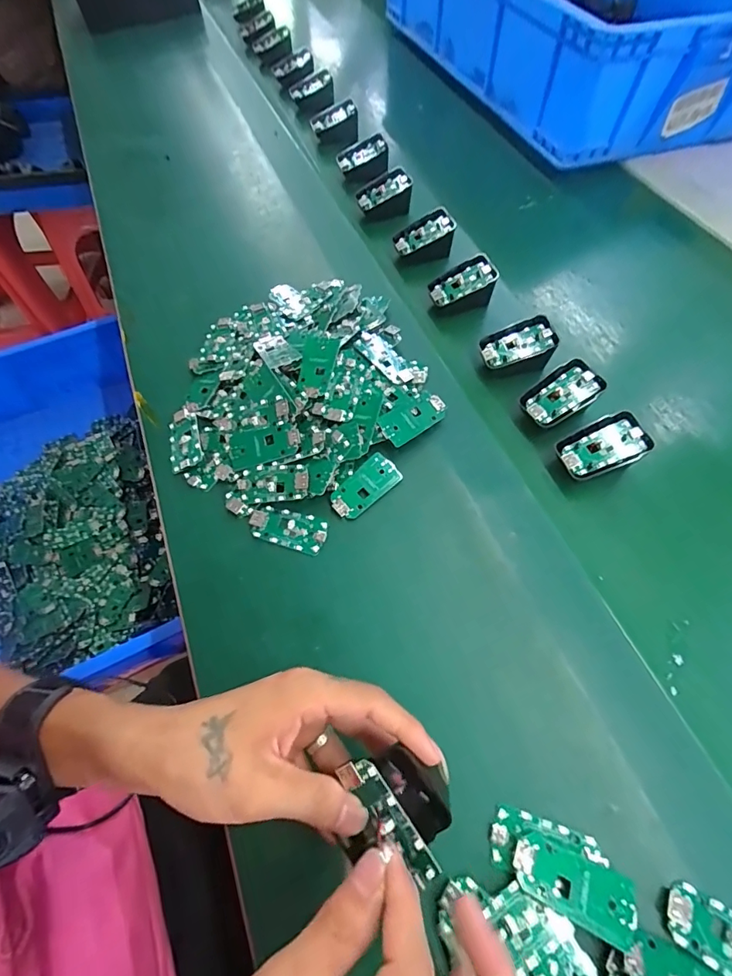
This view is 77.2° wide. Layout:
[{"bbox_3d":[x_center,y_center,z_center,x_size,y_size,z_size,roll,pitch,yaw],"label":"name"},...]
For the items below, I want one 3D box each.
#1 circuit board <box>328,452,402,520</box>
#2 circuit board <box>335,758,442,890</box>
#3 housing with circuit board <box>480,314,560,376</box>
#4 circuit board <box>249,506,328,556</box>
[{"bbox_3d":[-0.001,-0.001,0.387,0.062,0.009,0.030,-39,66,-18],"label":"circuit board"},{"bbox_3d":[0.011,0.163,0.227,0.019,0.006,0.062,-44,74,14],"label":"circuit board"},{"bbox_3d":[0.149,-0.137,0.450,0.068,0.023,0.045,-19,66,9],"label":"housing with circuit board"},{"bbox_3d":[-0.064,0.033,0.377,0.064,0.004,0.031,15,63,11],"label":"circuit board"}]

